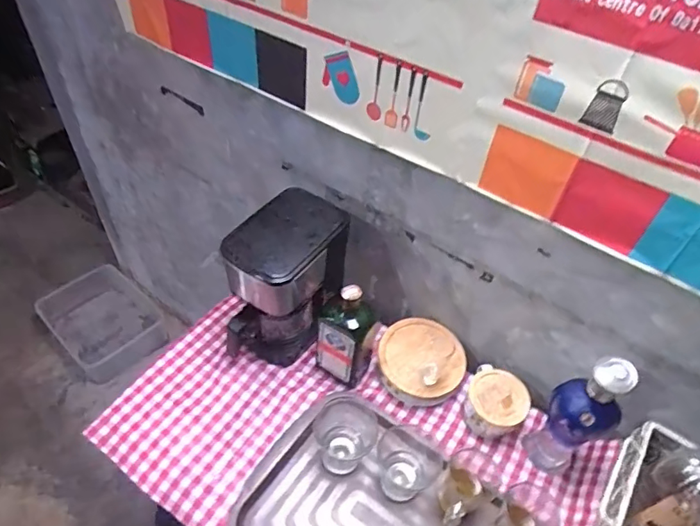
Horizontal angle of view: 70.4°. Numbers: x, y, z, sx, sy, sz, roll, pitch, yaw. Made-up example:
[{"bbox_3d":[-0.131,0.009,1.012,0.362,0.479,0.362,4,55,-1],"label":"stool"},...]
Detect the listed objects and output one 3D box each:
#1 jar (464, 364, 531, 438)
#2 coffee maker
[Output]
[{"bbox_3d":[0.246,0.240,0.846,0.098,0.071,0.104,3,48,-3],"label":"jar"},{"bbox_3d":[-0.116,0.036,0.882,0.154,0.251,0.226,27,51,18],"label":"coffee maker"}]

